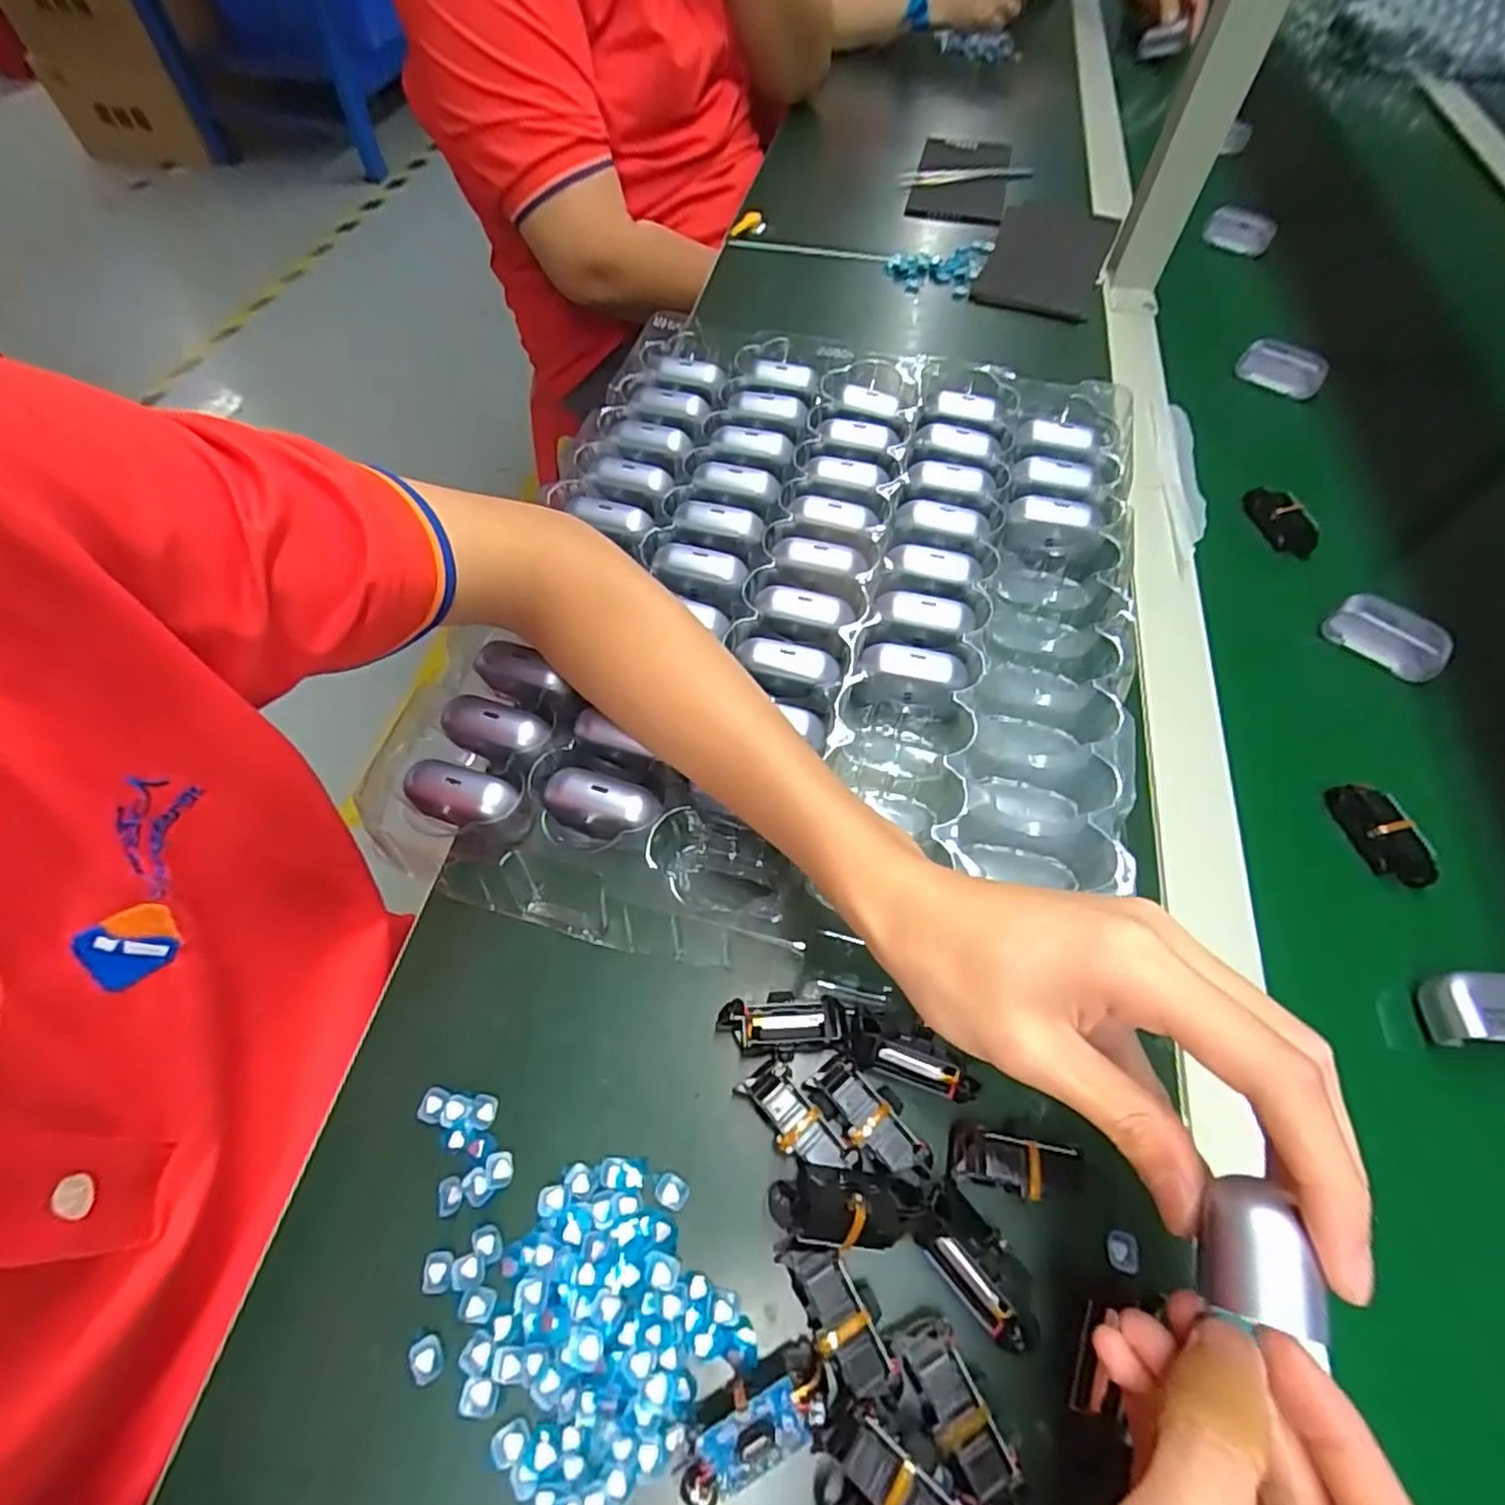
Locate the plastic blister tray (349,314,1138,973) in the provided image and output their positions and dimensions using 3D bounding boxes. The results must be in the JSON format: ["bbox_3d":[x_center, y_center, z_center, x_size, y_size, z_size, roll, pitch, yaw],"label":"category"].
[{"bbox_3d":[0.033,-0.093,0.409,0.351,0.041,0.430,15,60,8],"label":"plastic blister tray"}]

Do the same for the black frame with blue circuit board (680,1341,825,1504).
[{"bbox_3d":[0.001,0.224,0.232,0.050,0.020,0.023,-20,62,-12],"label":"black frame with blue circuit board"}]

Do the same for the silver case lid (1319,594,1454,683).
[{"bbox_3d":[0.379,-0.069,0.415,0.061,0.030,0.019,32,64,16],"label":"silver case lid"}]

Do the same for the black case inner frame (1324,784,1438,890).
[{"bbox_3d":[0.316,0.041,0.349,0.015,0.022,0.056,-11,60,-7],"label":"black case inner frame"}]

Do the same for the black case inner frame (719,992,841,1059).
[{"bbox_3d":[0.012,0.117,0.297,0.052,0.022,0.023,0,60,-1],"label":"black case inner frame"}]

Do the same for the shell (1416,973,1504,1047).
[{"bbox_3d":[0.326,0.113,0.301,0.055,0.020,0.028,4,60,2],"label":"shell"}]

